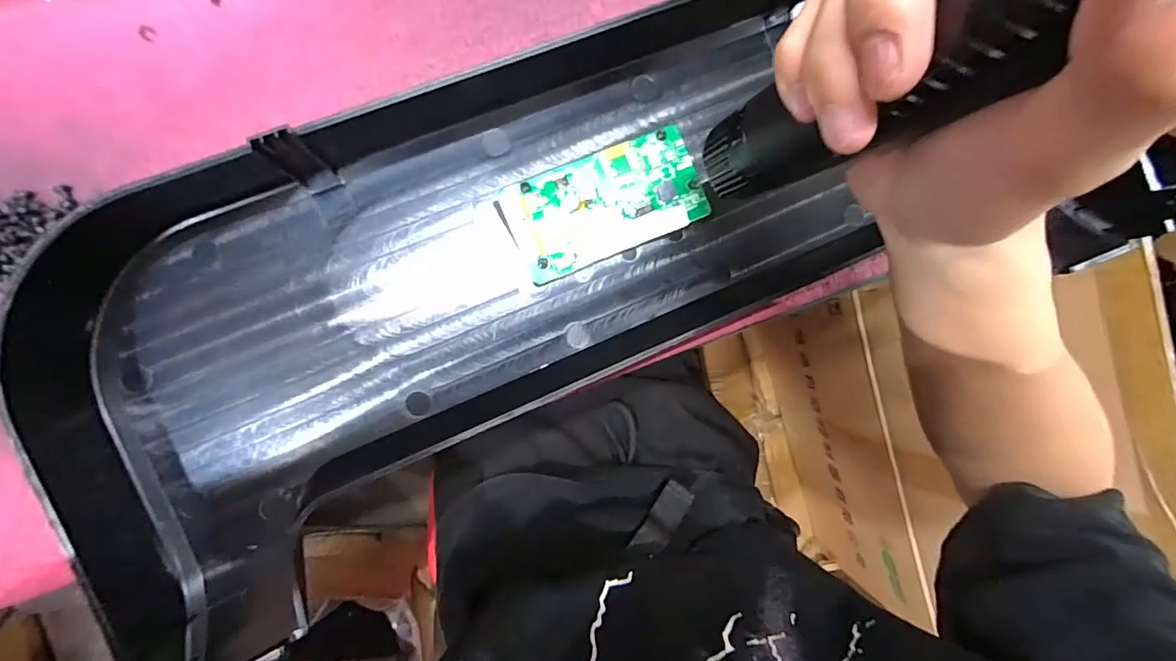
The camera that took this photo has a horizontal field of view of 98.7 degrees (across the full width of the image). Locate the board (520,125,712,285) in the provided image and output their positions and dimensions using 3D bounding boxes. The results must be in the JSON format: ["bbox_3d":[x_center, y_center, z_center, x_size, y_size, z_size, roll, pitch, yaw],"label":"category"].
[{"bbox_3d":[0.010,-0.062,0.247,0.091,0.009,0.048,-23,91,-9],"label":"board"}]

